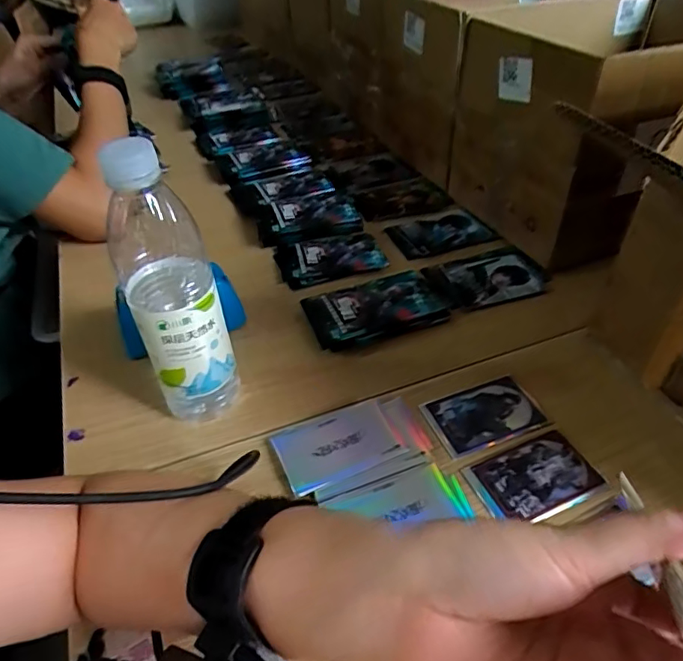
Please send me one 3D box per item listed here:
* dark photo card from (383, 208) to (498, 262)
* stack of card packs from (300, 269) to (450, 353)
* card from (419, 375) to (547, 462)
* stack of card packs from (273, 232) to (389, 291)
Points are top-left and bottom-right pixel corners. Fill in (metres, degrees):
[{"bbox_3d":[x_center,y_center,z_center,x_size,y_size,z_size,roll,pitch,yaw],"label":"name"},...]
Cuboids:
[{"bbox_3d":[0.120,-0.122,0.672,0.112,0.013,0.079,-14,44,-13],"label":"dark photo card"},{"bbox_3d":[0.035,-0.023,0.553,0.137,0.023,0.078,-17,45,-16],"label":"stack of card packs"},{"bbox_3d":[0.119,0.071,0.458,0.091,0.004,0.059,-15,44,-14],"label":"card"},{"bbox_3d":[-0.013,-0.084,0.628,0.119,0.010,0.076,-13,44,-12],"label":"stack of card packs"}]

